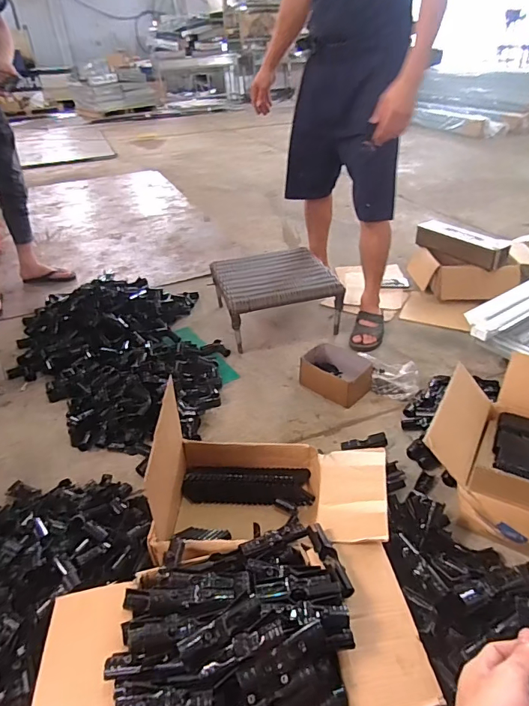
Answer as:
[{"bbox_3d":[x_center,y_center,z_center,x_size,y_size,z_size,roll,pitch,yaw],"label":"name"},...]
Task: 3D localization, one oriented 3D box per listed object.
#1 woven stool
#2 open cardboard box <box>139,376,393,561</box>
[{"bbox_3d":[0.036,-0.222,1.700,0.415,0.205,0.382,-9,36,-10],"label":"woven stool"},{"bbox_3d":[0.021,0.264,0.919,0.462,0.298,0.286,0,36,5],"label":"open cardboard box"}]

